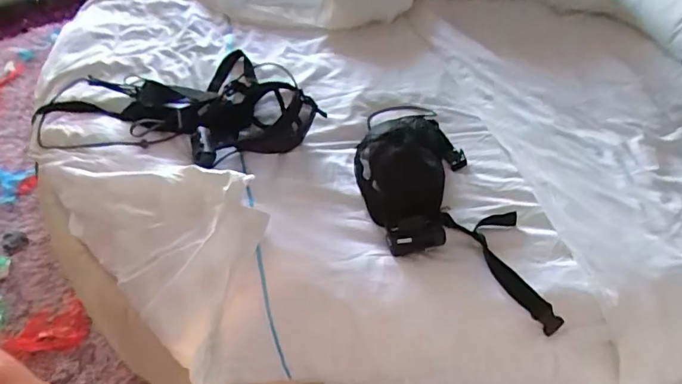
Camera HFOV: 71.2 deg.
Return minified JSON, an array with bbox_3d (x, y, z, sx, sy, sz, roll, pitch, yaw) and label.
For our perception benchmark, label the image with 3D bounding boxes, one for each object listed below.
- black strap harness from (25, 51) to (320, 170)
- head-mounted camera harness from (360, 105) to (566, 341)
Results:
[{"bbox_3d":[-0.397,-0.211,1.109,0.712,0.114,0.361,8,44,3],"label":"black strap harness"},{"bbox_3d":[0.179,-0.009,0.911,0.241,0.168,0.594,-10,46,-15],"label":"head-mounted camera harness"}]

